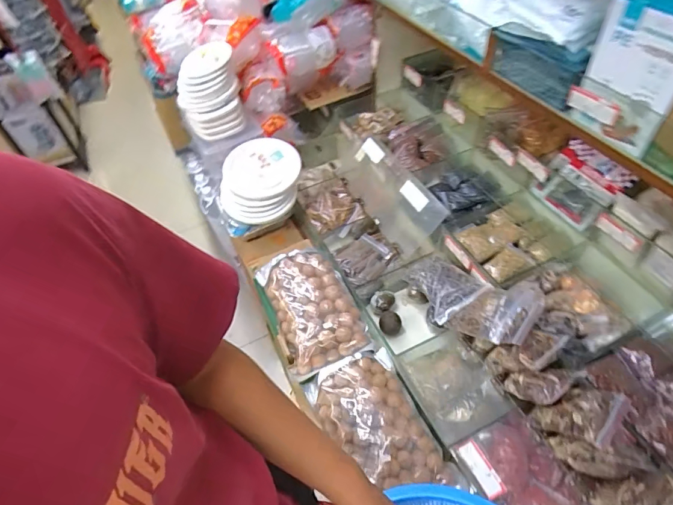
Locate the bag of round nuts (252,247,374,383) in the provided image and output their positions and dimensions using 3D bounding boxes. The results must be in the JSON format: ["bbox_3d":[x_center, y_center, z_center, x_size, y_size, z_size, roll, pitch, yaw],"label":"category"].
[{"bbox_3d":[-0.058,0.125,0.986,0.194,0.064,0.308,-19,50,-11],"label":"bag of round nuts"}]

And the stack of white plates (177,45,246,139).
[{"bbox_3d":[-0.377,-0.476,1.224,0.173,0.189,0.203,-10,49,-4],"label":"stack of white plates"}]

